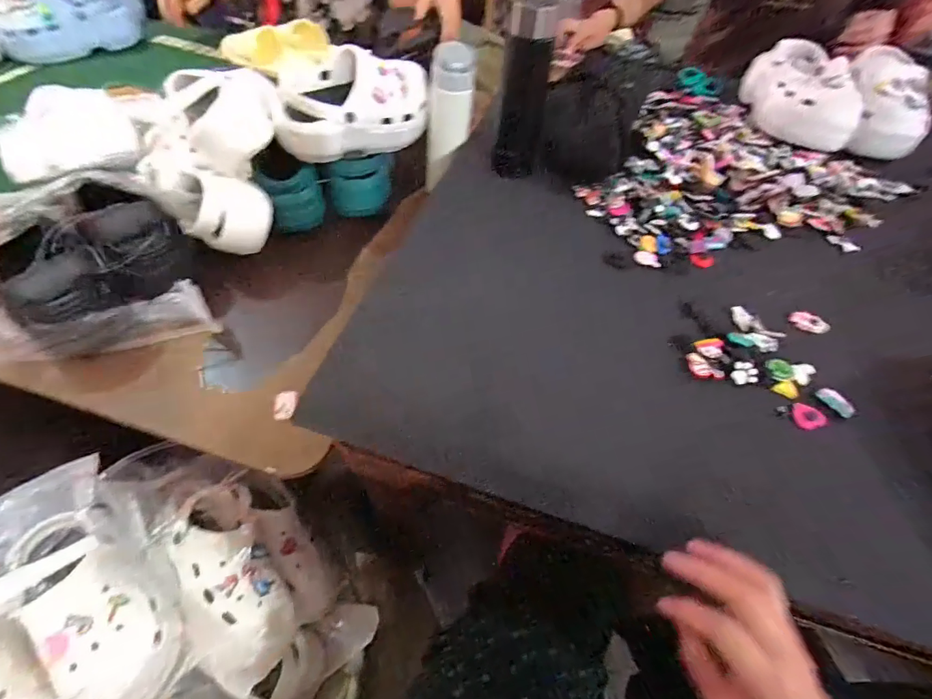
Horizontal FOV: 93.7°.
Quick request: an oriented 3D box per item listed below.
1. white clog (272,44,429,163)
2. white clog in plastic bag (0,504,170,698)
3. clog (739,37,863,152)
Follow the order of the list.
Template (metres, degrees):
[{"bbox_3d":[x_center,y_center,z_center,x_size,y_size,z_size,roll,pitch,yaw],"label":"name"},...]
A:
[{"bbox_3d":[-0.165,-0.363,0.656,0.239,0.115,0.082,-22,59,-18],"label":"white clog"},{"bbox_3d":[-0.427,0.290,0.490,0.230,0.101,0.104,36,59,20],"label":"white clog in plastic bag"},{"bbox_3d":[0.558,-0.448,0.751,0.106,0.091,0.278,6,54,0],"label":"clog"}]

